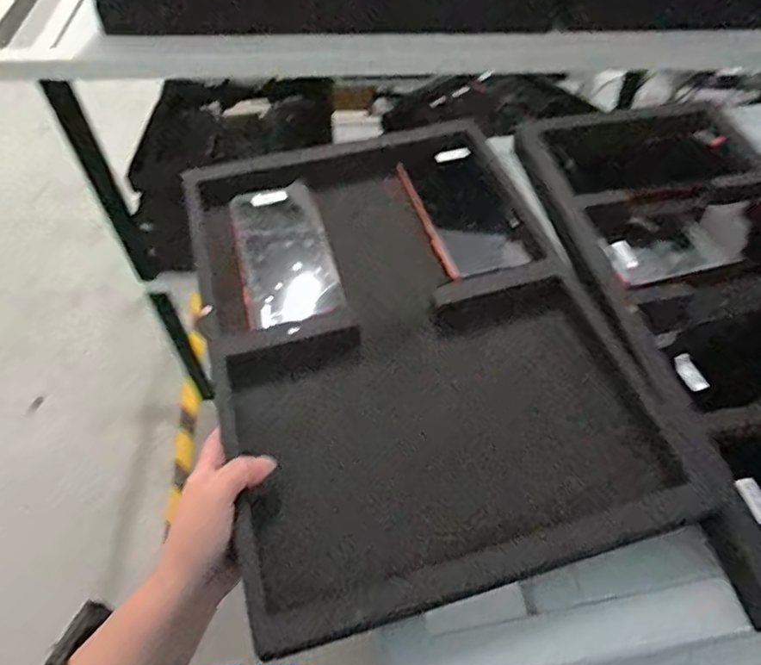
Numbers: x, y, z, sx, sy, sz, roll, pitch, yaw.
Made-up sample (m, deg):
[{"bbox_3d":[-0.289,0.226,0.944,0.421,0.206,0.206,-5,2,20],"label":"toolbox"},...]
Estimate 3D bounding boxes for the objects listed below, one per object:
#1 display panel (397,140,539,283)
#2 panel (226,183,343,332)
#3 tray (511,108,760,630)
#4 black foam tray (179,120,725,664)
[{"bbox_3d":[0.077,-0.118,0.581,0.086,0.012,0.171,-14,54,-9],"label":"display panel"},{"bbox_3d":[-0.086,-0.072,0.545,0.081,0.014,0.169,-13,54,-8],"label":"panel"},{"bbox_3d":[0.286,-0.036,0.506,0.217,0.038,0.479,-8,53,-5],"label":"tray"},{"bbox_3d":[0.016,-0.009,0.499,0.293,0.039,0.427,-15,54,-10],"label":"black foam tray"}]

